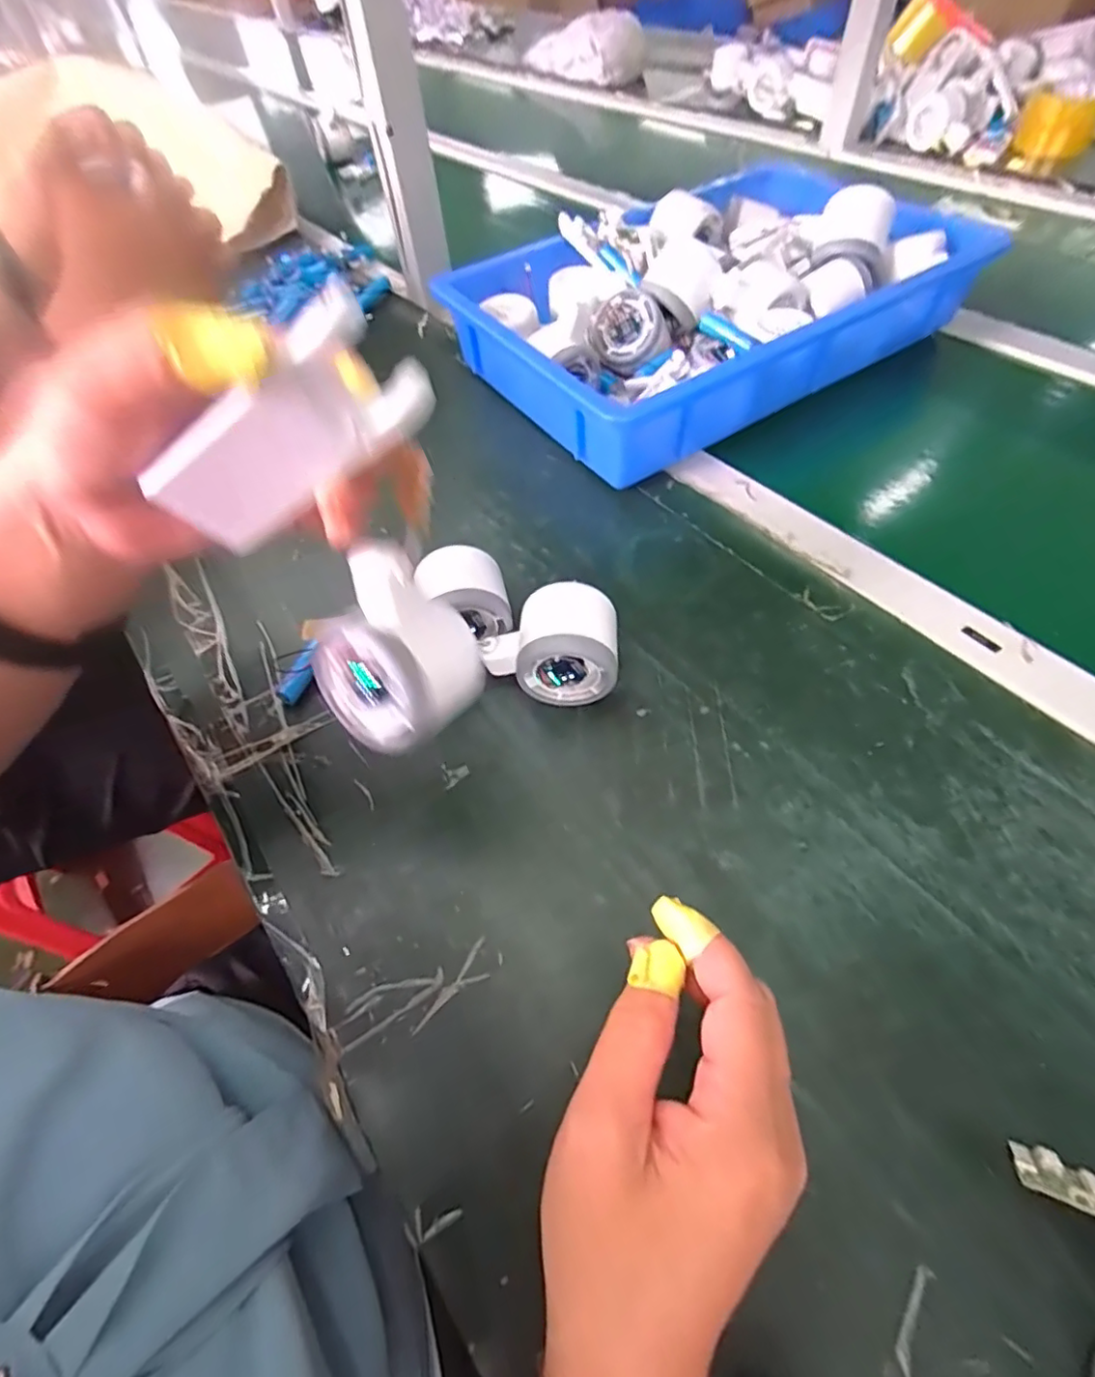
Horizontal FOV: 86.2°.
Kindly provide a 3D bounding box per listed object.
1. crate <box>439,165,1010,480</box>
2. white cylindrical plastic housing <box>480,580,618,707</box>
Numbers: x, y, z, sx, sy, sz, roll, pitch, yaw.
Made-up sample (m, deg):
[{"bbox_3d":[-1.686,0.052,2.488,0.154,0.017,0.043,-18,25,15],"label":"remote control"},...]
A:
[{"bbox_3d":[0.143,-0.354,0.544,0.411,0.095,0.291,-32,60,-16],"label":"crate"},{"bbox_3d":[0.001,-0.025,0.354,0.079,0.054,0.050,1,56,5],"label":"white cylindrical plastic housing"}]

